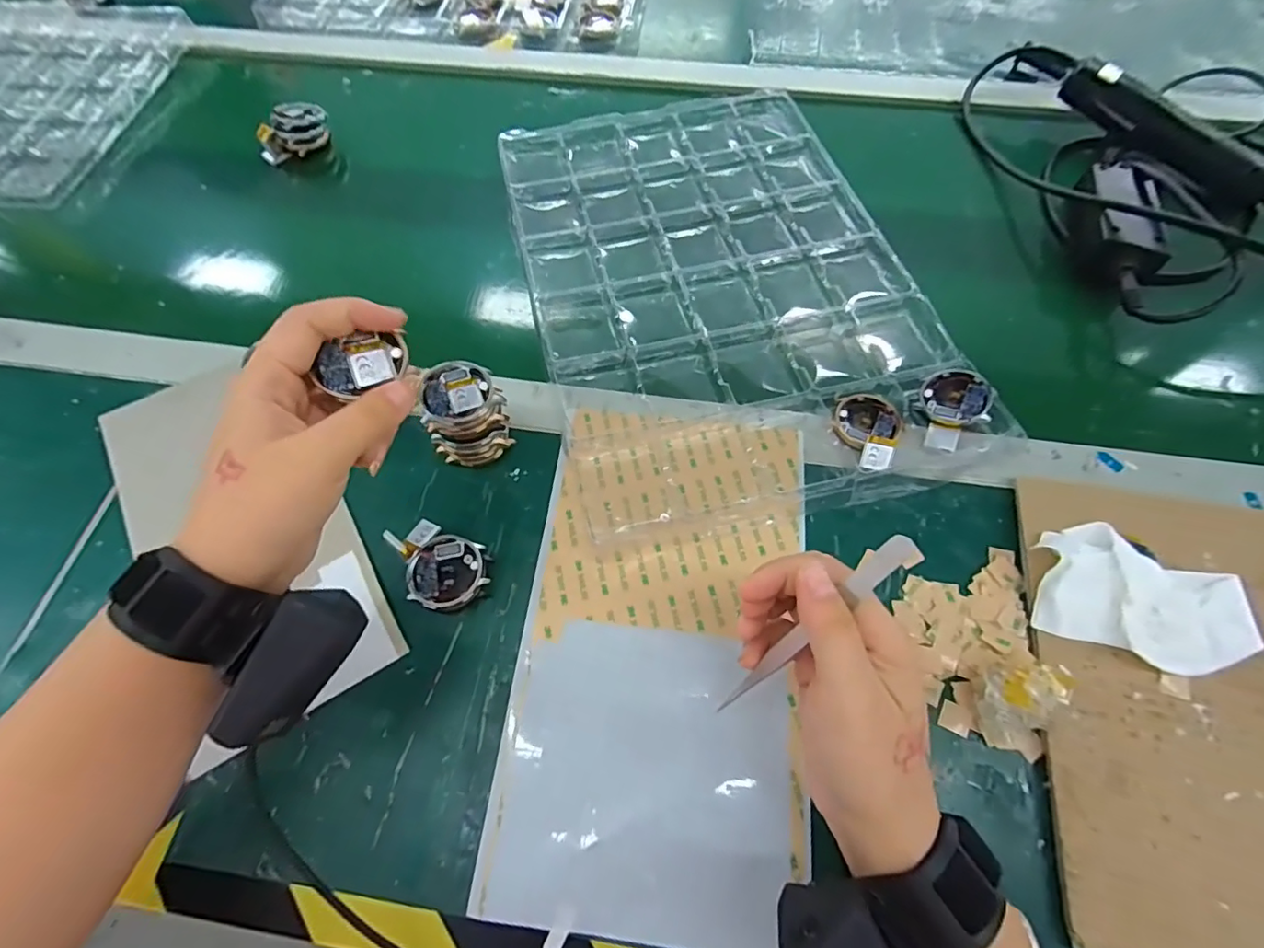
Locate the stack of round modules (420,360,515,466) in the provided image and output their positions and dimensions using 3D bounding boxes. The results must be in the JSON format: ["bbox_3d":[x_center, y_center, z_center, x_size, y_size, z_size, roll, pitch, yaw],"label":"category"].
[{"bbox_3d":[-0.109,-0.036,0.359,0.049,0.064,0.041,-37,69,-17],"label":"stack of round modules"}]

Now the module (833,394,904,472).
[{"bbox_3d":[0.164,-0.034,0.374,0.045,0.015,0.062,24,66,12],"label":"module"}]

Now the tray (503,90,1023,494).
[{"bbox_3d":[0.068,-0.175,0.453,0.295,0.018,0.436,-12,64,-6],"label":"tray"}]

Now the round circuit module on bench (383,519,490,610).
[{"bbox_3d":[-0.122,0.058,0.339,0.066,0.018,0.046,23,65,11],"label":"round circuit module on bench"}]

